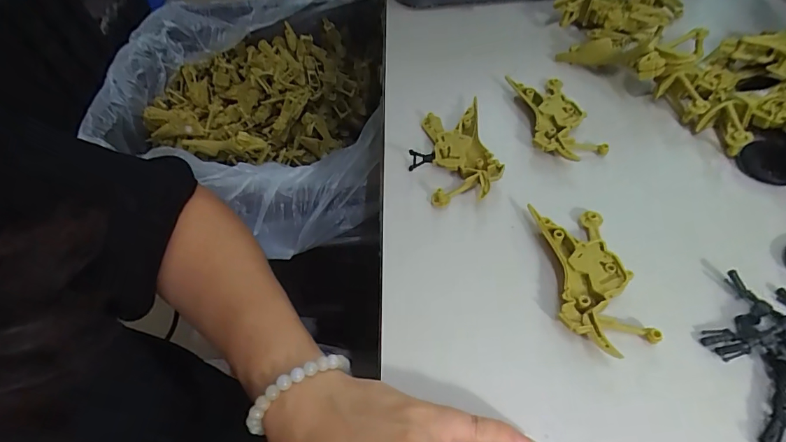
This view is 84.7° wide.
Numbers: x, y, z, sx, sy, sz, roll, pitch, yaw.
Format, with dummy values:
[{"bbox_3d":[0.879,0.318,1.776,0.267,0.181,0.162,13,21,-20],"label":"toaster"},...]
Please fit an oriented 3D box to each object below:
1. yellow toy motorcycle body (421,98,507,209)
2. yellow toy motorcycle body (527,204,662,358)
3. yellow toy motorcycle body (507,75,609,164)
[{"bbox_3d":[0.053,-0.052,0.333,0.050,0.017,0.088,-4,54,3],"label":"yellow toy motorcycle body"},{"bbox_3d":[0.120,0.034,0.267,0.047,0.013,0.097,-7,54,0],"label":"yellow toy motorcycle body"},{"bbox_3d":[0.128,-0.083,0.349,0.048,0.018,0.096,-12,54,-3],"label":"yellow toy motorcycle body"}]

